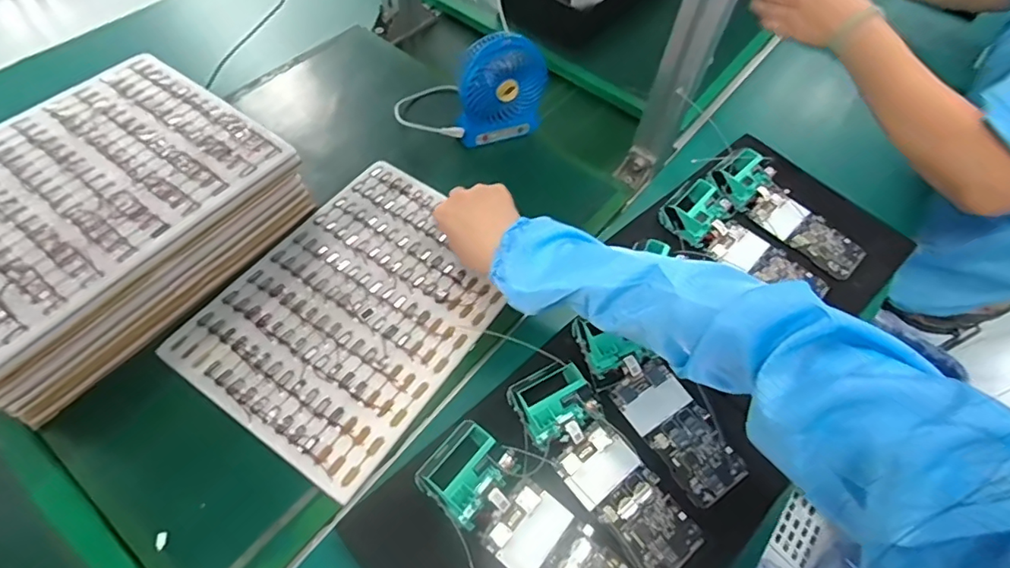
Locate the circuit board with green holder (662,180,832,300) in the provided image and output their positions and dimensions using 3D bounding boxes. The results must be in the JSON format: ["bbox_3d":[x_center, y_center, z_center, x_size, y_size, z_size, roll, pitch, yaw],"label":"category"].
[{"bbox_3d":[0.277,-0.049,0.612,0.085,0.041,0.186,-38,68,-24],"label":"circuit board with green holder"}]

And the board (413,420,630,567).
[{"bbox_3d":[0.022,0.198,0.430,0.196,0.033,0.066,35,62,17],"label":"board"}]

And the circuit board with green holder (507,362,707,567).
[{"bbox_3d":[0.087,0.156,0.464,0.067,0.033,0.197,-31,65,-21],"label":"circuit board with green holder"}]

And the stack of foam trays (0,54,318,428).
[{"bbox_3d":[-0.398,-0.064,0.518,0.228,0.102,0.310,32,61,15],"label":"stack of foam trays"}]

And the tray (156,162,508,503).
[{"bbox_3d":[-0.145,0.017,0.538,0.238,0.009,0.304,32,61,15],"label":"tray"}]

